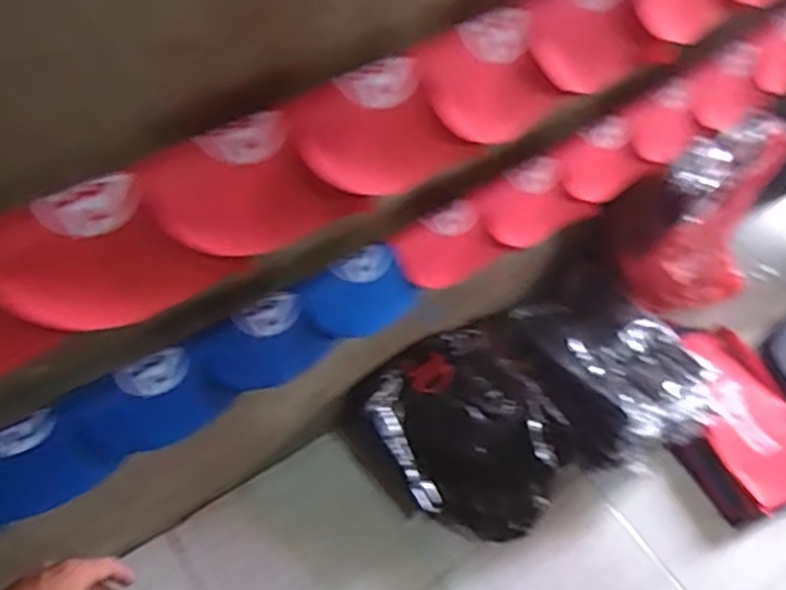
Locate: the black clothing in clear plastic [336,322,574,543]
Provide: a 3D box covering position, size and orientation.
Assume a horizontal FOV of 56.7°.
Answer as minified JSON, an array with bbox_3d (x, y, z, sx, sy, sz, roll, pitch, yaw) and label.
[{"bbox_3d":[0.148,0.316,1.573,0.369,0.186,0.433,-26,60,-21],"label":"black clothing in clear plastic"}]

